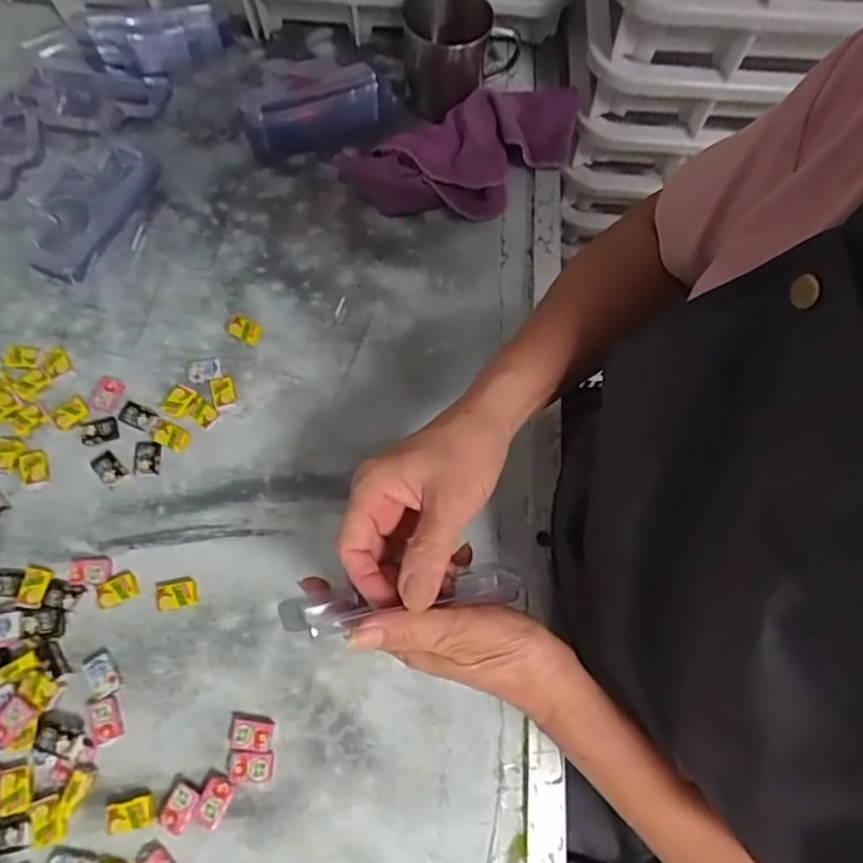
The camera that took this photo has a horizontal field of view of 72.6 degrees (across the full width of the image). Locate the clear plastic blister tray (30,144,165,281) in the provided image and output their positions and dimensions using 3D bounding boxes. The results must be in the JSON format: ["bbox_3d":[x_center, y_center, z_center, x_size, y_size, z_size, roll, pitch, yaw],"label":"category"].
[{"bbox_3d":[-0.302,-0.196,0.519,0.059,0.034,0.138,21,70,7],"label":"clear plastic blister tray"}]

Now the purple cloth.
[{"bbox_3d":[0.039,-0.257,0.542,0.227,0.042,0.115,-25,71,-10],"label":"purple cloth"}]

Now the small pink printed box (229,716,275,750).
[{"bbox_3d":[-0.118,0.198,0.385,0.027,0.008,0.019,5,69,1],"label":"small pink printed box"}]

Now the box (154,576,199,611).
[{"bbox_3d":[-0.180,0.114,0.415,0.029,0.008,0.021,-11,69,-5],"label":"box"}]

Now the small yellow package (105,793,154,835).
[{"bbox_3d":[-0.187,0.237,0.365,0.027,0.008,0.018,-11,69,-5],"label":"small yellow package"}]

